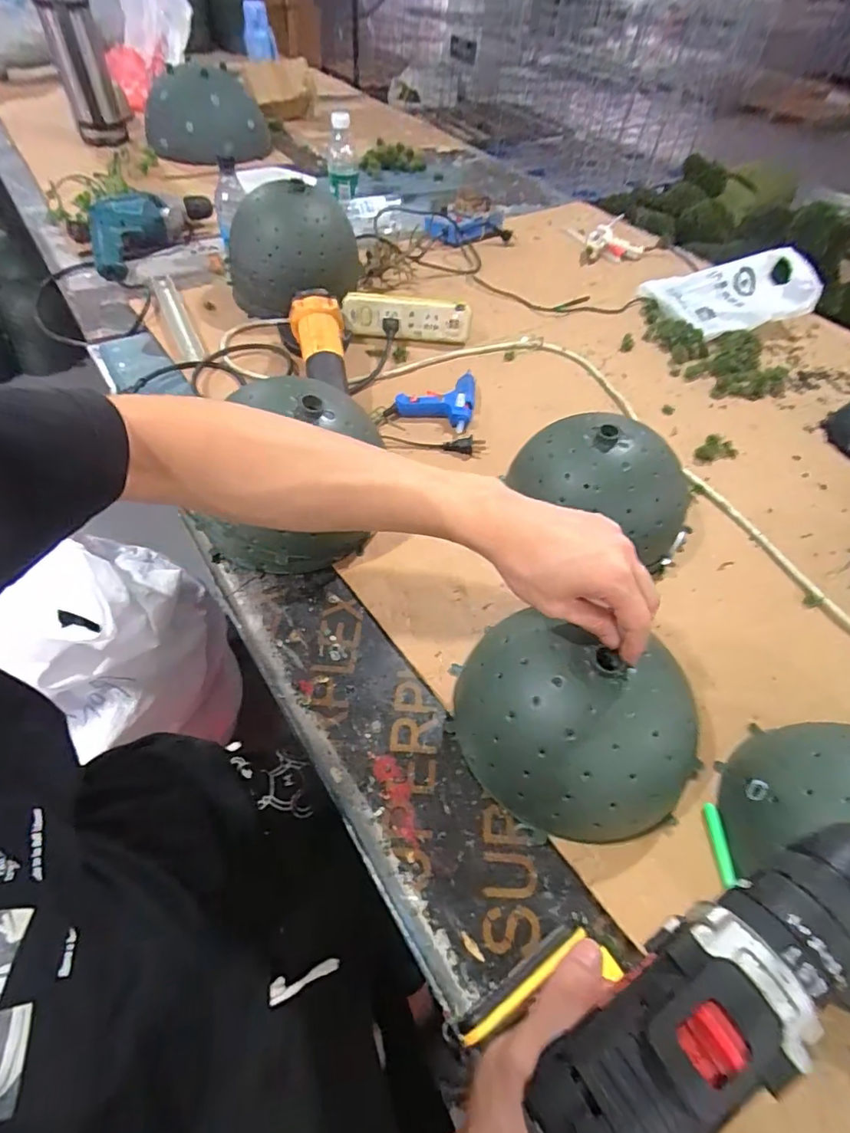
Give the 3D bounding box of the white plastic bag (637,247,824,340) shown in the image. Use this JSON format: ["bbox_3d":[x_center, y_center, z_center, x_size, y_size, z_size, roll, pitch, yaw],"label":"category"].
[{"bbox_3d":[0.551,-0.501,0.941,0.244,0.088,0.172,-12,55,-14],"label":"white plastic bag"}]

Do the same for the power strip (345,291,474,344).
[{"bbox_3d":[-0.028,-0.394,0.829,0.198,0.063,0.029,7,53,1],"label":"power strip"}]

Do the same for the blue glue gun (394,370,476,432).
[{"bbox_3d":[0.018,-0.242,0.744,0.103,0.027,0.108,11,53,4],"label":"blue glue gun"}]

